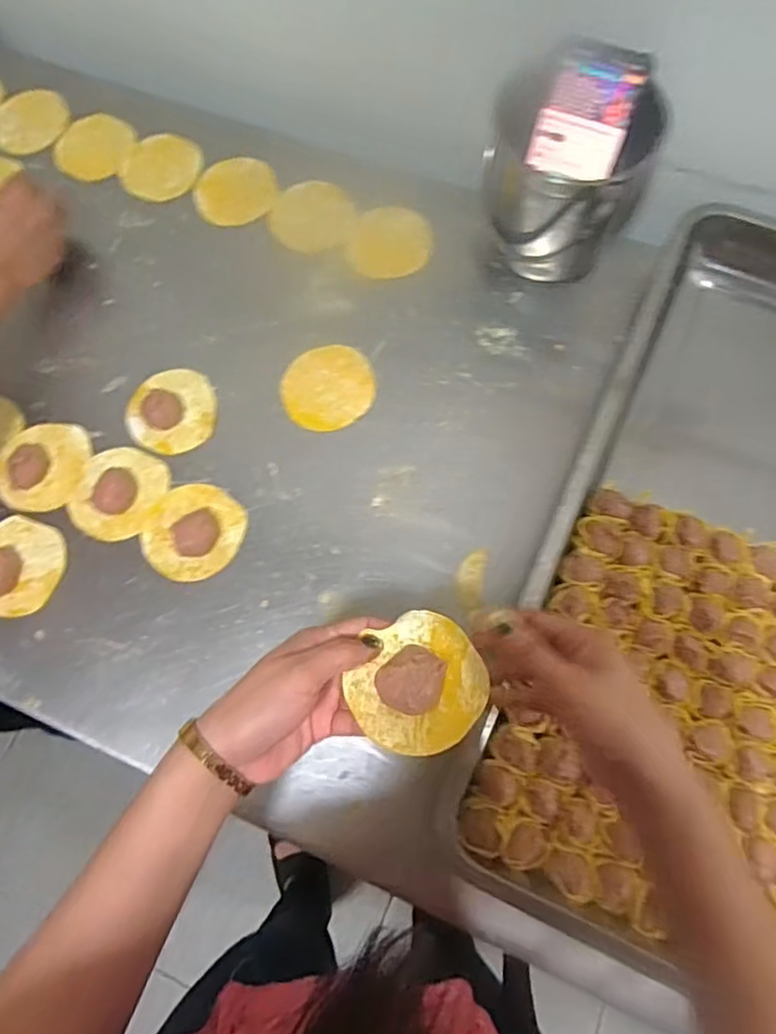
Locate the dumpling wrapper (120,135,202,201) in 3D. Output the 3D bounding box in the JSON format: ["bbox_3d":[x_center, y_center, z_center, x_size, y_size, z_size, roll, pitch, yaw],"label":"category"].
[{"bbox_3d":[-0.240,-0.368,0.677,0.084,0.008,0.090,15,68,5],"label":"dumpling wrapper"}]

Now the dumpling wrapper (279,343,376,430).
[{"bbox_3d":[-0.054,-0.118,0.583,0.081,0.004,0.084,0,73,0],"label":"dumpling wrapper"}]

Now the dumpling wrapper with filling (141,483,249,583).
[{"bbox_3d":[-0.164,0.010,0.536,0.078,0.023,0.083,0,73,0],"label":"dumpling wrapper with filling"}]

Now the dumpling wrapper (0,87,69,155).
[{"bbox_3d":[-0.392,-0.434,0.705,0.071,0.006,0.092,42,72,1],"label":"dumpling wrapper"}]

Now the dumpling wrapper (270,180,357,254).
[{"bbox_3d":[-0.075,-0.302,0.643,0.081,0.005,0.081,0,73,0],"label":"dumpling wrapper"}]

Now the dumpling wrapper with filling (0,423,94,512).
[{"bbox_3d":[-0.306,-0.048,0.566,0.073,0.019,0.085,16,74,5],"label":"dumpling wrapper with filling"}]

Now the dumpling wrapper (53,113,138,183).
[{"bbox_3d":[-0.313,-0.397,0.690,0.091,0.004,0.097,0,64,-1],"label":"dumpling wrapper"}]

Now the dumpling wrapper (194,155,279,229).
[{"bbox_3d":[-0.156,-0.337,0.661,0.081,0.008,0.082,0,73,0],"label":"dumpling wrapper"}]

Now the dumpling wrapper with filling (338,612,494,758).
[{"bbox_3d":[0.017,0.096,0.367,0.078,0.025,0.073,0,73,0],"label":"dumpling wrapper with filling"}]

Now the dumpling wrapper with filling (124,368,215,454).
[{"bbox_3d":[-0.193,-0.097,0.579,0.074,0.013,0.081,0,73,0],"label":"dumpling wrapper with filling"}]

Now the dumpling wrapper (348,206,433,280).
[{"bbox_3d":[0.003,-0.268,0.628,0.078,0.005,0.079,6,77,7],"label":"dumpling wrapper"}]

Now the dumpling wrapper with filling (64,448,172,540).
[{"bbox_3d":[-0.232,-0.023,0.552,0.076,0.018,0.084,15,74,5],"label":"dumpling wrapper with filling"}]

